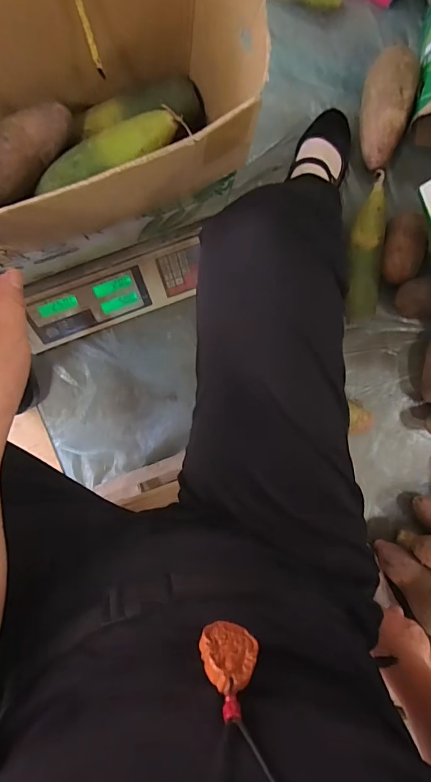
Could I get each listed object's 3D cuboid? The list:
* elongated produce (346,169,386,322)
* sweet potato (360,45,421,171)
[{"bbox_3d":[0.235,-0.230,0.661,0.059,0.042,0.227,2,95,-5],"label":"elongated produce"},{"bbox_3d":[0.264,-0.435,0.653,0.075,0.069,0.158,6,95,-5],"label":"sweet potato"}]

